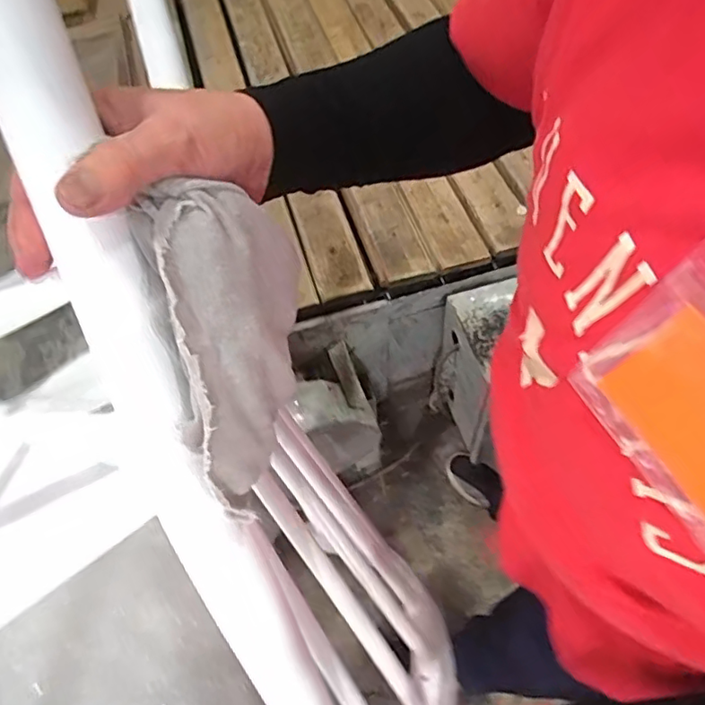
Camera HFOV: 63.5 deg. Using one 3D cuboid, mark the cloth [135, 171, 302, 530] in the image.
[{"bbox_3d":[-0.059,0.002,0.289,0.065,0.163,0.054,-5,18,0],"label":"cloth"}]

